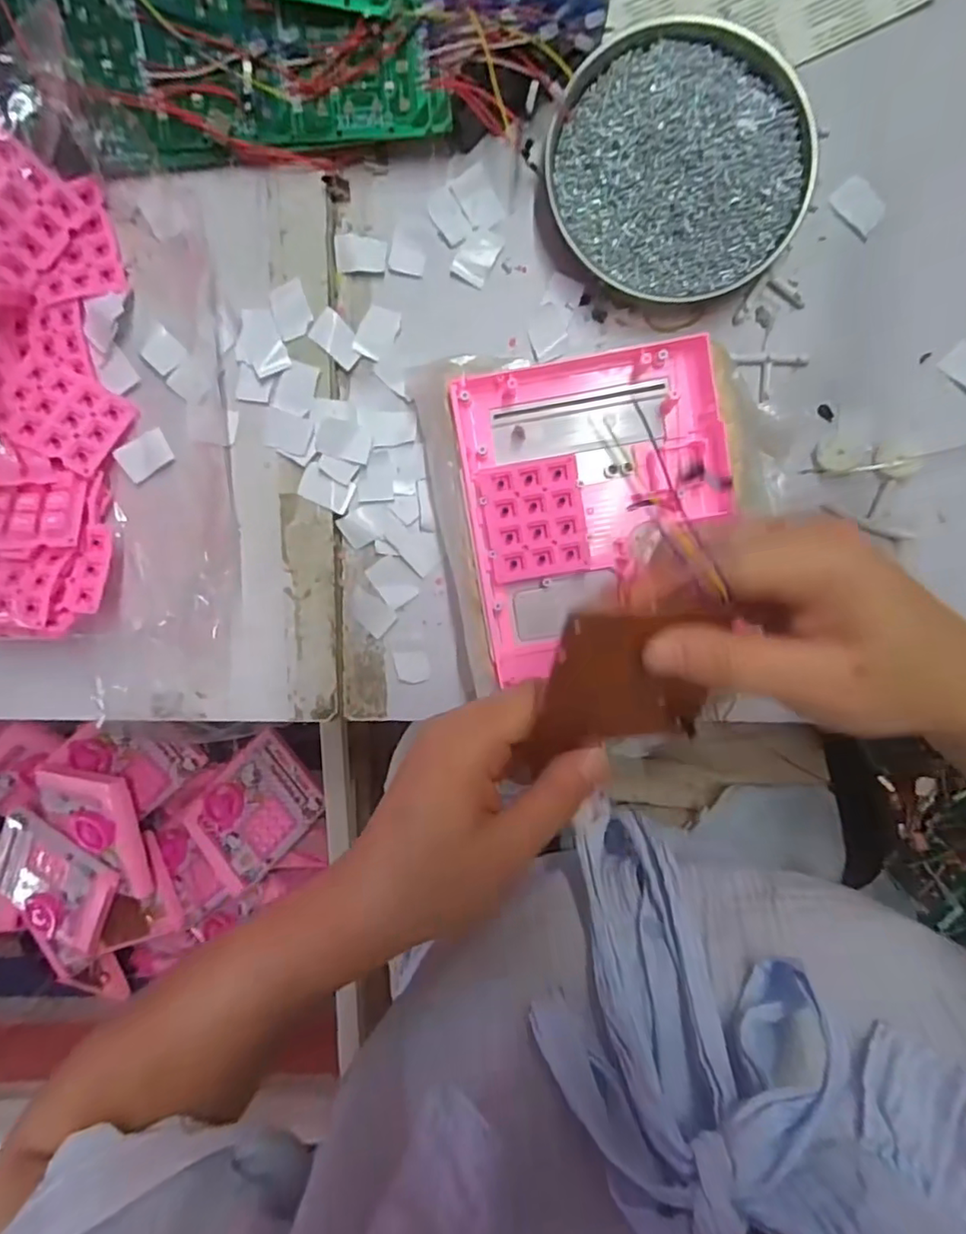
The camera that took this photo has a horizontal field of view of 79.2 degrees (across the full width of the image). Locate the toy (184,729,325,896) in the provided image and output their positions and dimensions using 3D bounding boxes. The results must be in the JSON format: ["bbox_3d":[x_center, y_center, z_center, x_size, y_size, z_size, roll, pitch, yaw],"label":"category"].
[{"bbox_3d":[-0.283,0.240,0.715,0.124,0.016,0.170,44,92,14],"label":"toy"}]

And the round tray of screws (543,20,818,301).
[{"bbox_3d":[0.103,-0.241,0.310,0.134,0.018,0.124,0,95,1],"label":"round tray of screws"}]

